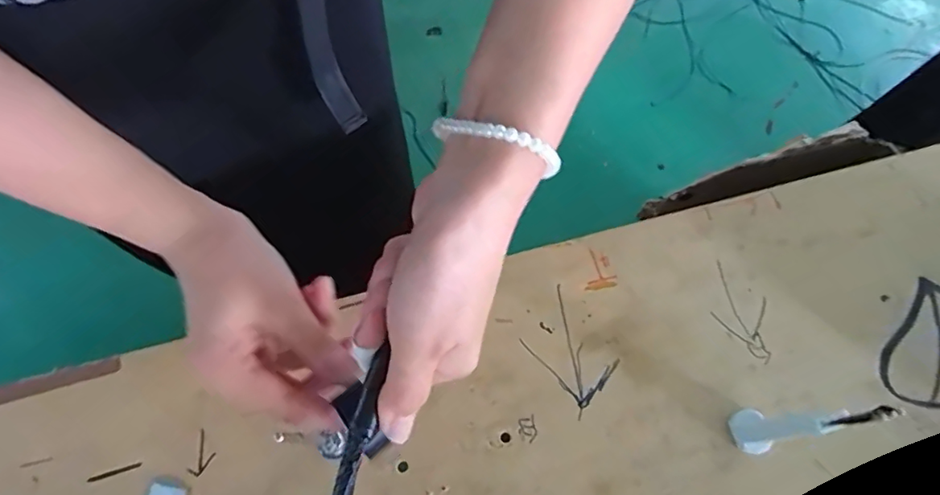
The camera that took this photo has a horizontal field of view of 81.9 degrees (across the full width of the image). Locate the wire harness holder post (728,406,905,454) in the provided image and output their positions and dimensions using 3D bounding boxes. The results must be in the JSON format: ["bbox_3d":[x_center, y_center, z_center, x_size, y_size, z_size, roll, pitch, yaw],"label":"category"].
[{"bbox_3d":[0.199,0.105,0.324,0.025,0.143,0.028,-9,68,-3],"label":"wire harness holder post"}]

